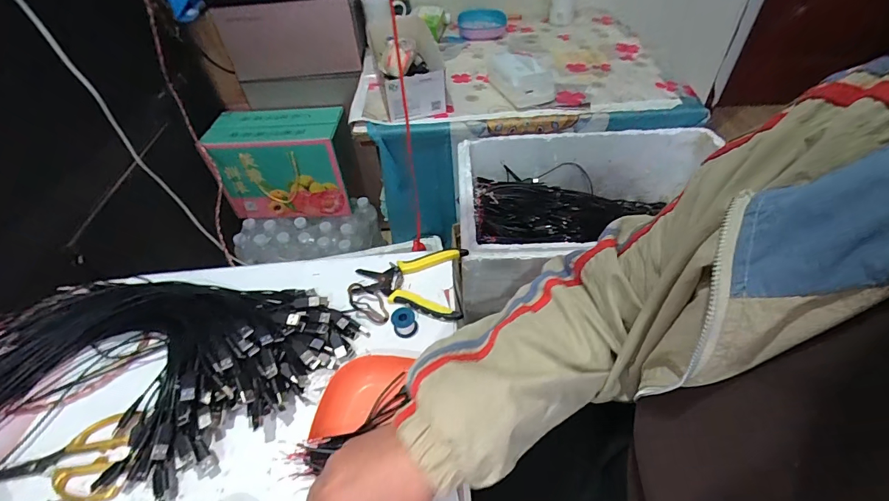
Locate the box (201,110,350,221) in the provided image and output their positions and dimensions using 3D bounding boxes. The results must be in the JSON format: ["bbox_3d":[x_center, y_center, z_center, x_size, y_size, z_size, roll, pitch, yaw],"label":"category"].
[{"bbox_3d":[-0.411,-0.230,1.082,0.322,0.236,0.163,0,47,3],"label":"box"}]

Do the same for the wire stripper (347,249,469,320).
[{"bbox_3d":[-0.049,0.043,0.562,0.151,0.020,0.113,2,47,6],"label":"wire stripper"}]

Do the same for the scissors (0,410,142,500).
[{"bbox_3d":[-0.420,0.221,0.435,0.174,0.013,0.086,-2,47,1],"label":"scissors"}]

